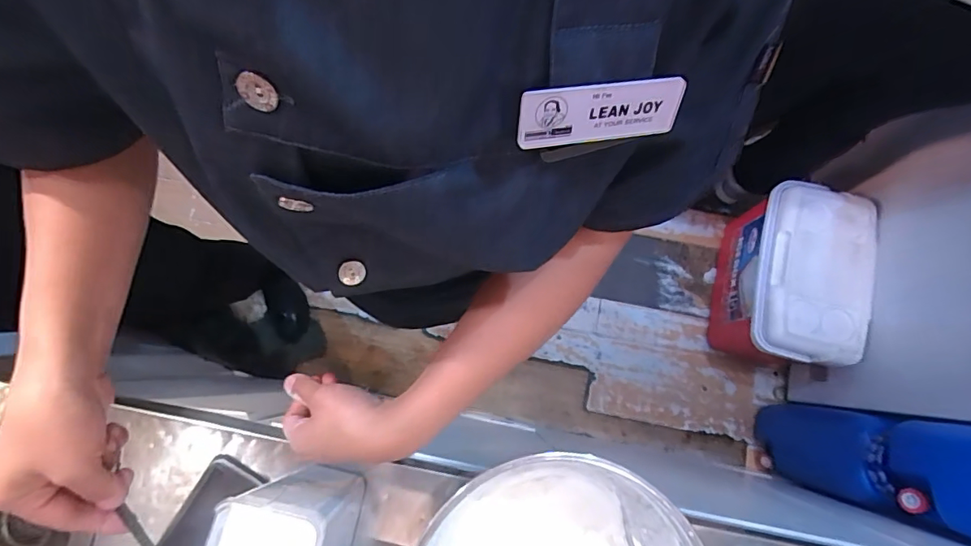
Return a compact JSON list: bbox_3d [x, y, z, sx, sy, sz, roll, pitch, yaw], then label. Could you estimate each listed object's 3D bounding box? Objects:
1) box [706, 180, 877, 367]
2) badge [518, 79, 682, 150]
[{"bbox_3d":[0.706,0.038,1.199,0.230,0.312,0.344,10,79,1],"label":"box"},{"bbox_3d":[0.051,-0.071,0.223,0.075,0.028,0.004,-7,48,-13],"label":"badge"}]

